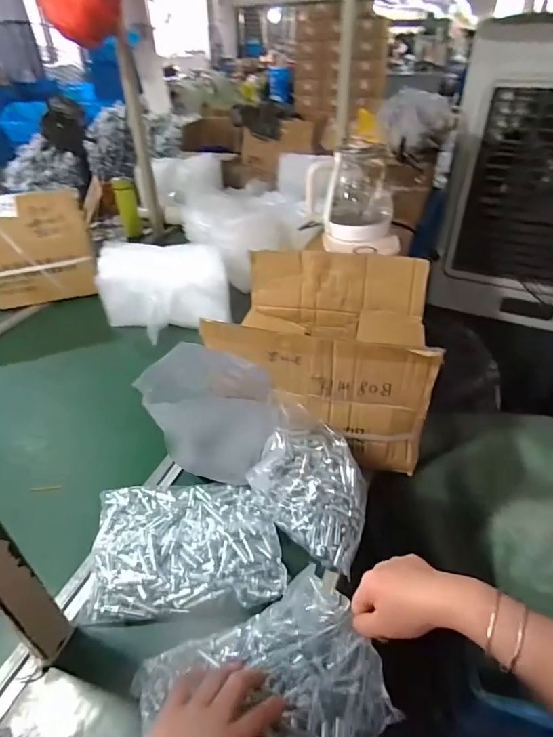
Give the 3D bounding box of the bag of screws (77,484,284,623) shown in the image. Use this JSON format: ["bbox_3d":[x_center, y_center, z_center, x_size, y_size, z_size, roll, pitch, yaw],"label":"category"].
[{"bbox_3d":[-0.120,0.230,0.586,0.245,0.042,0.175,-3,37,-3],"label":"bag of screws"}]

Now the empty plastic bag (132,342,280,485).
[{"bbox_3d":[-0.084,0.057,0.620,0.174,0.191,0.090,12,39,16],"label":"empty plastic bag"}]

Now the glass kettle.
[{"bbox_3d":[0.176,-0.414,1.001,0.192,0.183,0.139,11,39,15],"label":"glass kettle"}]

